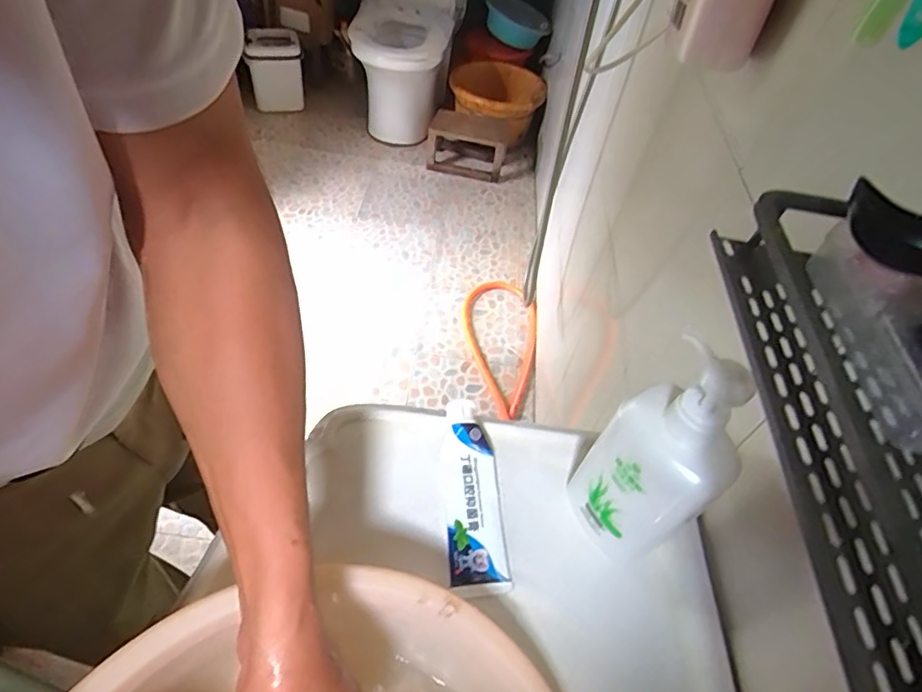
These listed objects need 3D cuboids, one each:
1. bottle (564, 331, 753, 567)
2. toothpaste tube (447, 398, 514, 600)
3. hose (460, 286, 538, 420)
[{"bbox_3d":[0.146,0.089,0.414,0.063,0.230,0.101,-31,60,-30],"label":"bottle"},{"bbox_3d":[0.012,0.129,0.491,0.052,0.029,0.175,1,49,-7],"label":"toothpaste tube"},{"bbox_3d":[0.120,-0.016,1.646,0.243,0.026,0.545,7,49,-3],"label":"hose"}]

